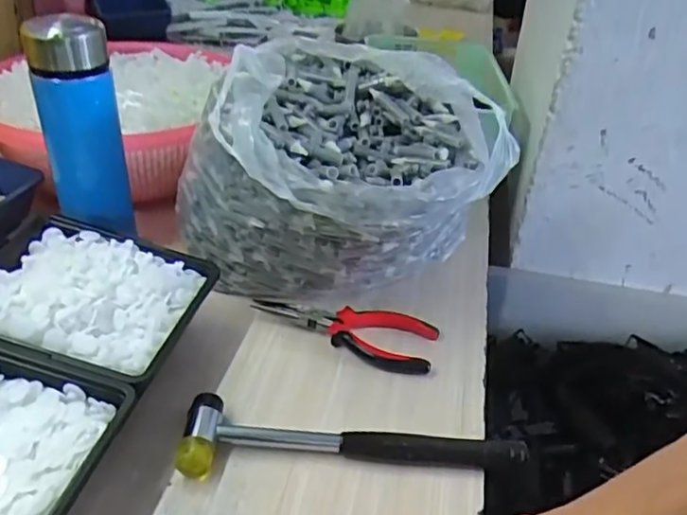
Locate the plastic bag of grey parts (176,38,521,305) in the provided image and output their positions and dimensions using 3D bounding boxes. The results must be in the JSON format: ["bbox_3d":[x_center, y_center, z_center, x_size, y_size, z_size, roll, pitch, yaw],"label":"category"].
[{"bbox_3d":[-0.003,-0.066,0.555,0.233,0.183,0.235,-23,42,-34],"label":"plastic bag of grey parts"}]

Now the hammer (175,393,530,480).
[{"bbox_3d":[0.007,0.125,0.434,0.235,0.025,0.053,0,34,-6],"label":"hammer"}]

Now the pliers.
[{"bbox_3d":[0.000,0.058,0.531,0.158,0.016,0.062,12,34,11],"label":"pliers"}]

